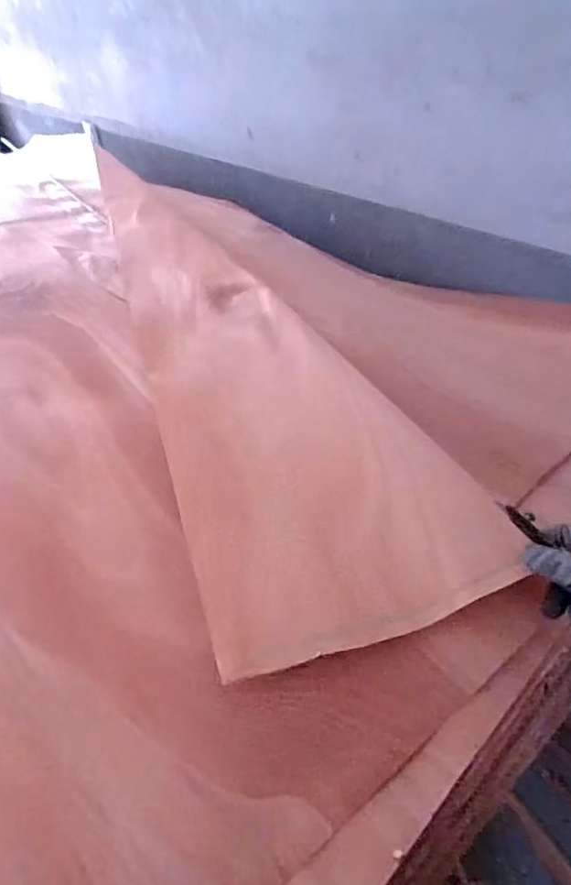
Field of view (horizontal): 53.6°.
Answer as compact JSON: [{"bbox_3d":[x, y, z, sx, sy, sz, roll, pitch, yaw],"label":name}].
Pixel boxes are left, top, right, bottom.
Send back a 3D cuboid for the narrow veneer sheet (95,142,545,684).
[{"bbox_3d":[-0.117,-0.198,0.887,0.284,0.037,1.153,-18,45,-13],"label":"narrow veneer sheet"}]

